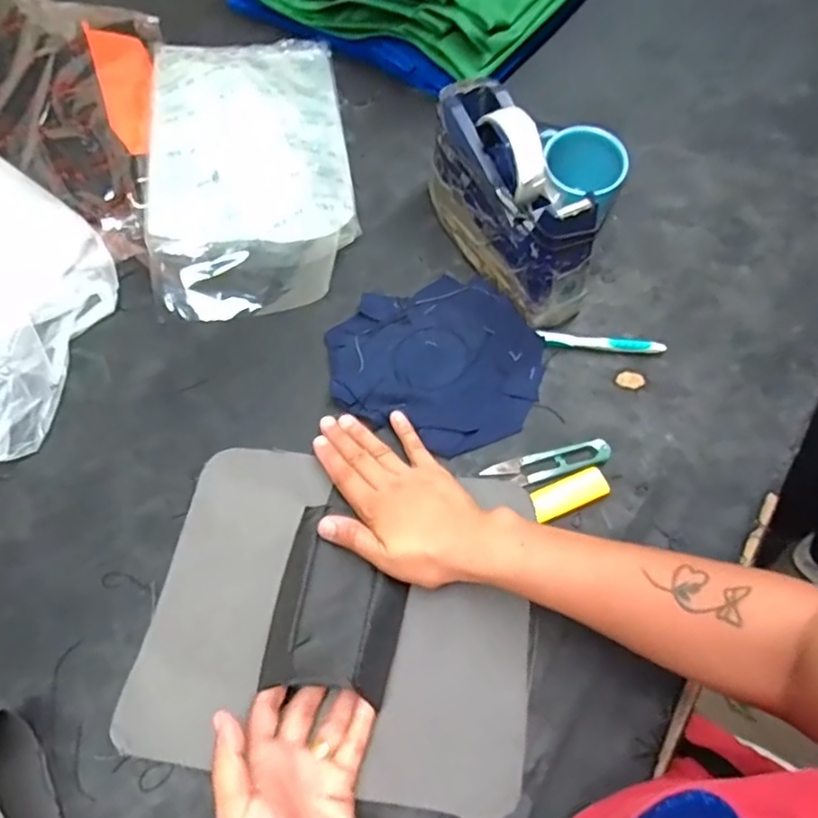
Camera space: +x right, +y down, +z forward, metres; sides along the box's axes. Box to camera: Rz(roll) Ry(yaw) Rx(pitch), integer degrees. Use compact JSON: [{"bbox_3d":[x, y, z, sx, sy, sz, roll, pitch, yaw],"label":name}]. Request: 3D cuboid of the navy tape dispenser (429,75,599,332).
[{"bbox_3d":[0.087,-0.183,0.542,0.068,0.121,0.204,-22,63,-12],"label":"navy tape dispenser"}]

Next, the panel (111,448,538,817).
[{"bbox_3d":[-0.047,0.133,0.424,0.262,0.033,0.221,7,61,4],"label":"panel"}]

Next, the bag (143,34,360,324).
[{"bbox_3d":[-0.164,-0.263,0.628,0.194,0.047,0.376,-8,61,-5],"label":"bag"}]

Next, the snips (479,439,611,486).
[{"bbox_3d":[0.112,0.044,0.482,0.100,0.010,0.024,-13,61,-7],"label":"snips"}]

